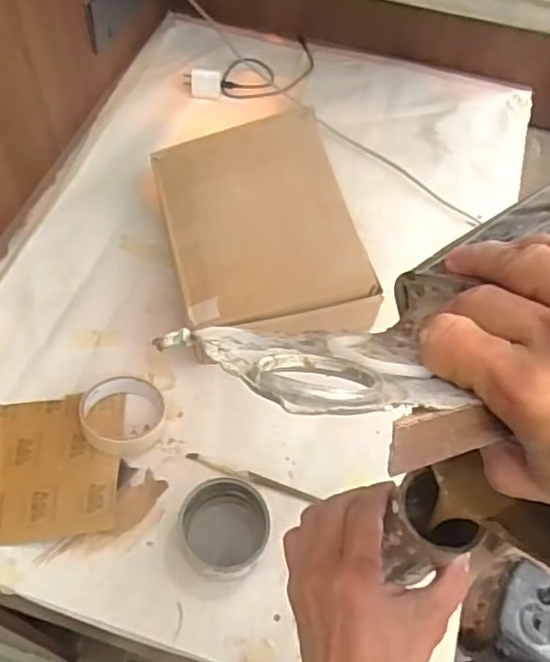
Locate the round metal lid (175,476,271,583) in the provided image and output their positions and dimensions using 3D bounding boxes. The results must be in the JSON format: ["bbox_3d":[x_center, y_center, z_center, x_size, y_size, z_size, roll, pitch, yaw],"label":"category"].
[{"bbox_3d":[-0.047,0.184,0.600,0.082,0.035,0.083,1,57,-2],"label":"round metal lid"}]

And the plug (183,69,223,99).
[{"bbox_3d":[-0.107,-0.367,0.965,0.054,0.021,0.048,-1,58,-4],"label":"plug"}]

